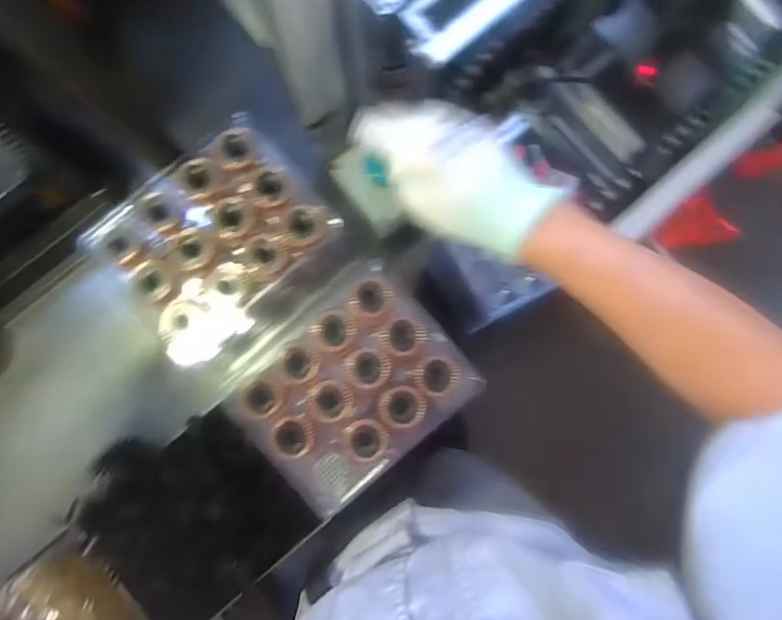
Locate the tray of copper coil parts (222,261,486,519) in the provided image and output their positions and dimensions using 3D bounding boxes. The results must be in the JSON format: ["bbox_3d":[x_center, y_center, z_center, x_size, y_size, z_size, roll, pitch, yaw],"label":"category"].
[{"bbox_3d":[-0.033,0.077,0.519,0.191,0.067,0.157,-43,85,-4],"label":"tray of copper coil parts"}]

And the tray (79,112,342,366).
[{"bbox_3d":[-0.165,-0.068,0.513,0.193,0.056,0.153,-41,85,-4],"label":"tray"}]

